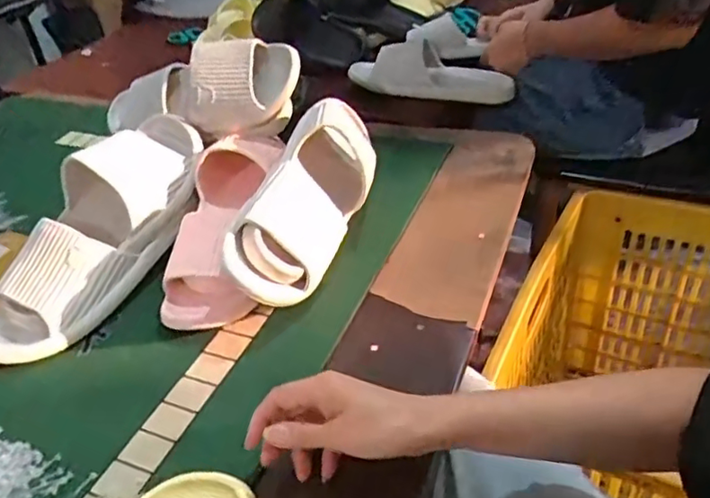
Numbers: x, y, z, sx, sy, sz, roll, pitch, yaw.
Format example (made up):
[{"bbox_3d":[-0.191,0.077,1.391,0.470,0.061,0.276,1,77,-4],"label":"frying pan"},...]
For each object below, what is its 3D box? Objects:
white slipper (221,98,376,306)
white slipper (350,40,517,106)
[{"bbox_3d":[-0.046,-0.053,0.629,0.069,0.122,0.271,-16,39,46],"label":"white slipper"},{"bbox_3d":[0.122,-0.276,0.927,0.245,0.059,0.087,9,38,1],"label":"white slipper"}]

